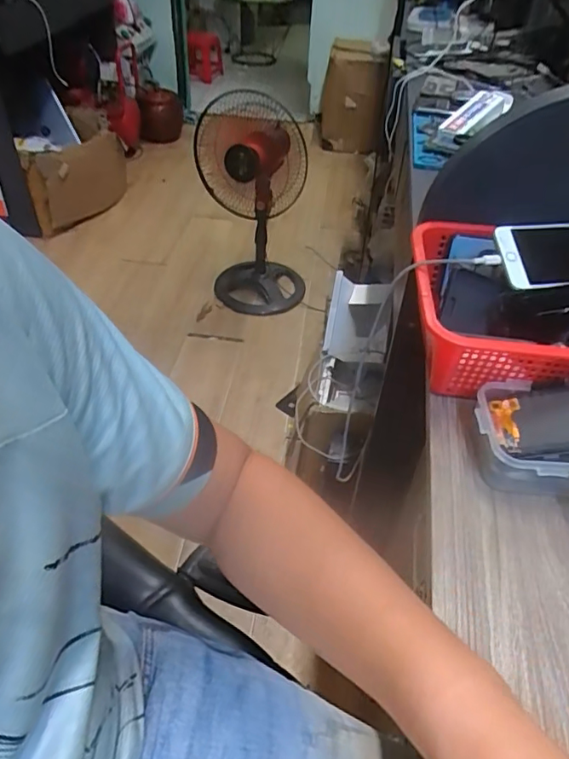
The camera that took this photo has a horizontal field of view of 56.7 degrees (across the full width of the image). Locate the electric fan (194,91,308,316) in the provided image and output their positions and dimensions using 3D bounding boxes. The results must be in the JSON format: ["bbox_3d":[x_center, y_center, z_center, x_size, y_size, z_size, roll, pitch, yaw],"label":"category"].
[{"bbox_3d":[-0.097,-0.550,1.684,0.331,0.600,0.253,-5,44,-7],"label":"electric fan"}]

